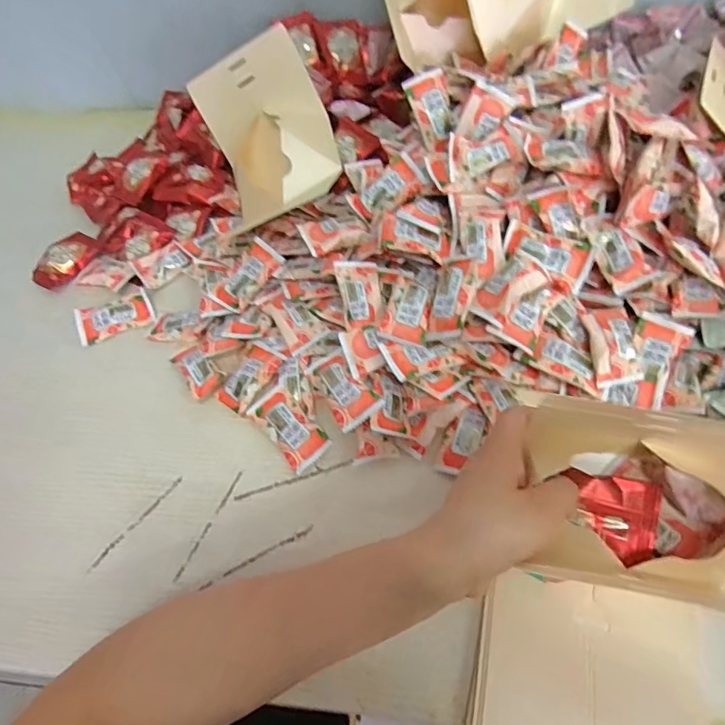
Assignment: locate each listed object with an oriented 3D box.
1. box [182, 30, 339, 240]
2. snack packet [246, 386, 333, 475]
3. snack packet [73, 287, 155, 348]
[{"bbox_3d":[-0.099,-0.237,0.501,0.132,0.110,0.166,-15,58,-5],"label":"box"},{"bbox_3d":[-0.063,0.055,0.405,0.037,0.014,0.074,-39,63,-18],"label":"snack packet"},{"bbox_3d":[-0.255,-0.047,0.489,0.074,0.008,0.037,-21,86,-10],"label":"snack packet"}]

